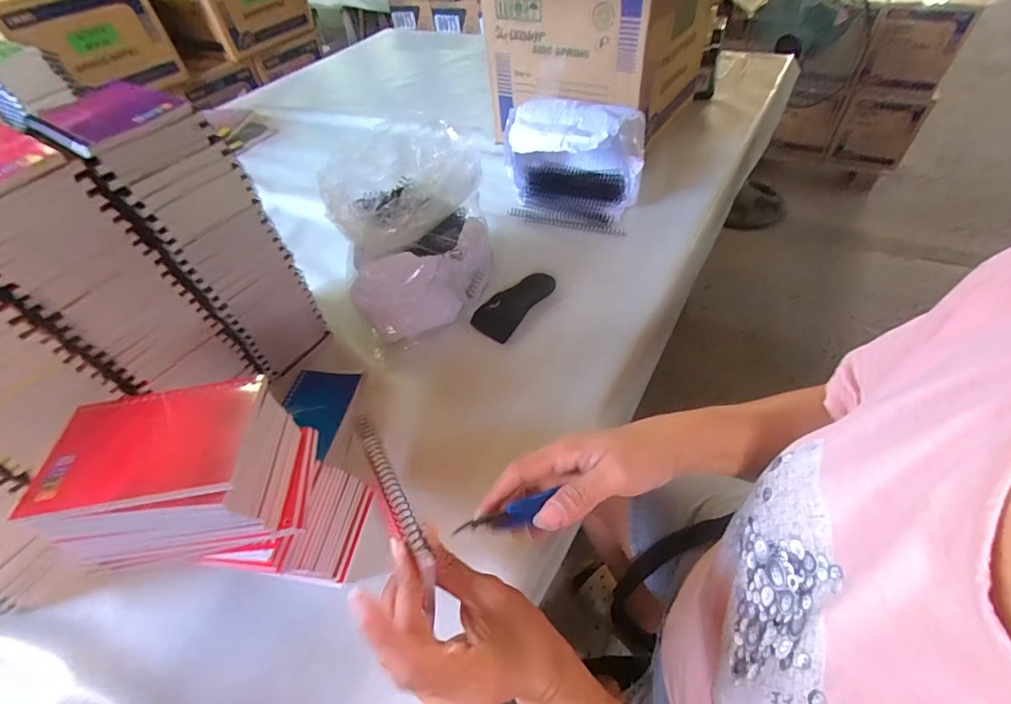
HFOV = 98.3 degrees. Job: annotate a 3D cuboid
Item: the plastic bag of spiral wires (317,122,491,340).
[{"bbox_3d":[-0.107,-0.141,0.538,0.178,0.153,0.179,-17,51,-7],"label":"plastic bag of spiral wires"}]

